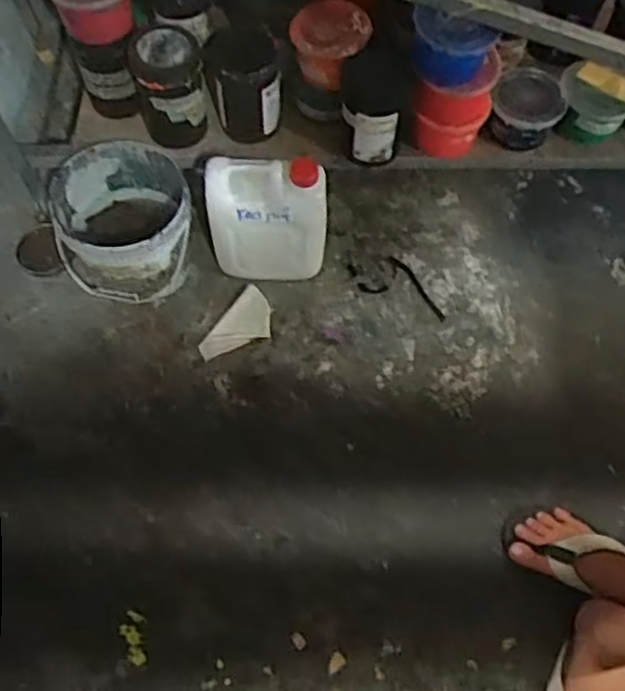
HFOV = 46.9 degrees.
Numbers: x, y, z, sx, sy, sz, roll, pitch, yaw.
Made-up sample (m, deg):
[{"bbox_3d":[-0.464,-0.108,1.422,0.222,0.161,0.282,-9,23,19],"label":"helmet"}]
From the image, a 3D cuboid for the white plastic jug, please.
[{"bbox_3d":[-0.078,-0.204,1.236,0.195,0.269,0.102,-2,66,-2],"label":"white plastic jug"}]

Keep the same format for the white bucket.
[{"bbox_3d":[-0.326,-0.203,1.264,0.222,0.207,0.203,0,66,-1],"label":"white bucket"}]

